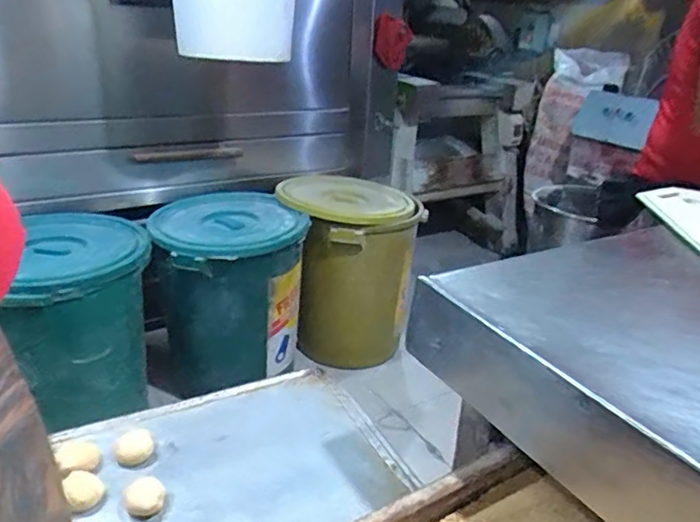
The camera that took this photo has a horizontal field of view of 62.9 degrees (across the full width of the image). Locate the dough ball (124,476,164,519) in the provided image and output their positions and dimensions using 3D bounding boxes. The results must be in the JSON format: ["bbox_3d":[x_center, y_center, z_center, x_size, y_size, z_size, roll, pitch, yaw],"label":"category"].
[{"bbox_3d":[-0.246,0.286,0.690,0.044,0.020,0.053,-5,26,-20],"label":"dough ball"}]

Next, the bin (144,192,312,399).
[{"bbox_3d":[-0.370,0.112,1.733,0.444,0.537,0.371,4,24,-2],"label":"bin"}]

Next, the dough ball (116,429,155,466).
[{"bbox_3d":[-0.287,0.247,0.763,0.047,0.029,0.047,4,24,-2],"label":"dough ball"}]

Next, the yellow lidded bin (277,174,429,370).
[{"bbox_3d":[-0.019,0.062,1.940,0.411,0.608,0.456,-1,25,-12],"label":"yellow lidded bin"}]

